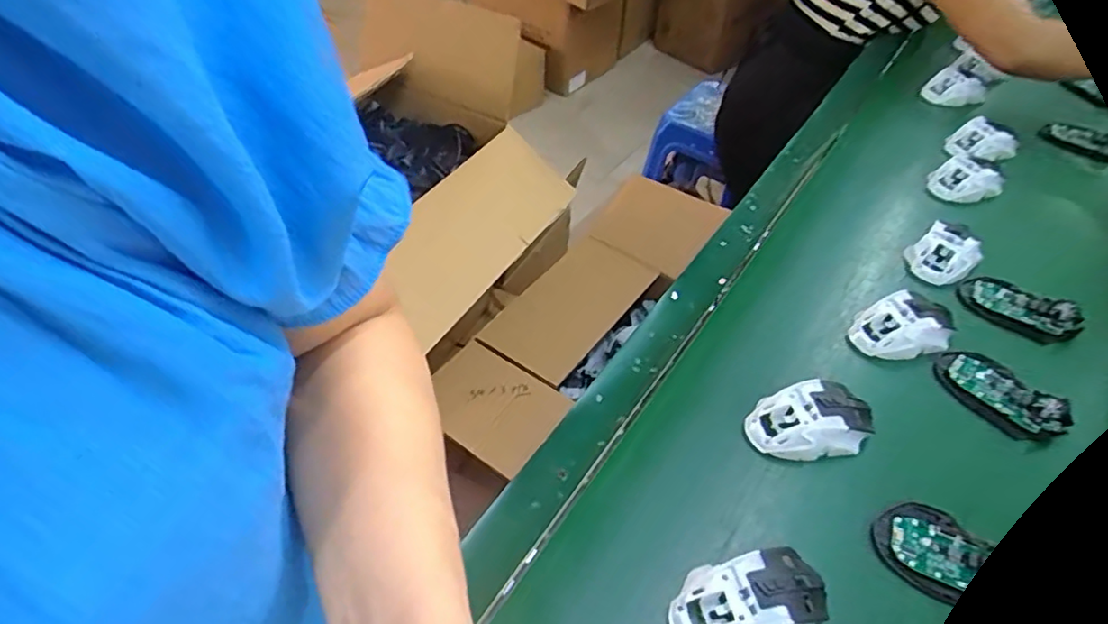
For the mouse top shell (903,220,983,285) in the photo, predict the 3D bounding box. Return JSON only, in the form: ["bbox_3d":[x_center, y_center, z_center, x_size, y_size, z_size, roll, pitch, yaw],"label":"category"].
[{"bbox_3d":[0.449,-0.066,0.708,0.074,0.044,0.061,-25,52,-22],"label":"mouse top shell"}]

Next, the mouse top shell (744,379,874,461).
[{"bbox_3d":[0.233,0.098,0.555,0.109,0.041,0.060,-7,47,-7],"label":"mouse top shell"}]

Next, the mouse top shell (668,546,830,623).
[{"bbox_3d":[0.144,0.214,0.449,0.113,0.038,0.062,-11,48,-10],"label":"mouse top shell"}]

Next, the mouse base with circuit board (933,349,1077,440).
[{"bbox_3d":[0.426,0.076,0.589,0.058,0.023,0.111,-26,52,-22],"label":"mouse base with circuit board"}]

